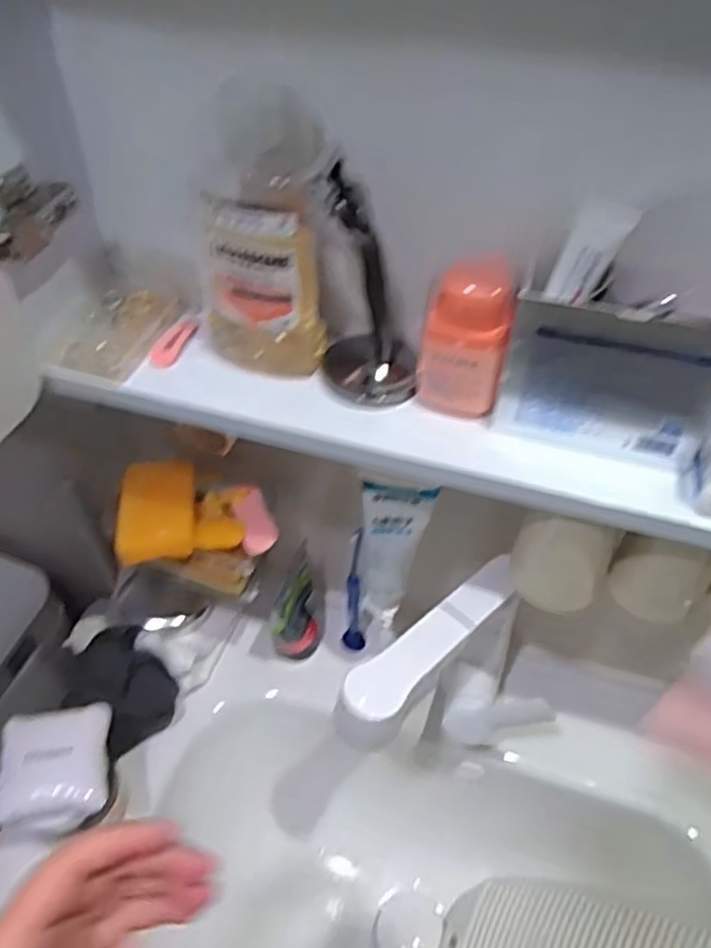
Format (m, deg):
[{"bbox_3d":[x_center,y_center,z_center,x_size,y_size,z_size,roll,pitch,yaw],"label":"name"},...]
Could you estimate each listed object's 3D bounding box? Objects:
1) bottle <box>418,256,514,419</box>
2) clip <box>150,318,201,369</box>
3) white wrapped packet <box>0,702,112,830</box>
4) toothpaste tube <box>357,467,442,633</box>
[{"bbox_3d":[0.068,-0.085,0.432,0.051,0.086,0.053,14,48,10],"label":"bottle"},{"bbox_3d":[-0.122,-0.091,0.486,0.016,0.008,0.051,19,49,14],"label":"clip"},{"bbox_3d":[-0.230,0.224,0.542,0.078,0.037,0.082,-2,47,-4],"label":"white wrapped packet"},{"bbox_3d":[0.027,0.061,0.537,0.050,0.151,0.027,9,47,6],"label":"toothpaste tube"}]

